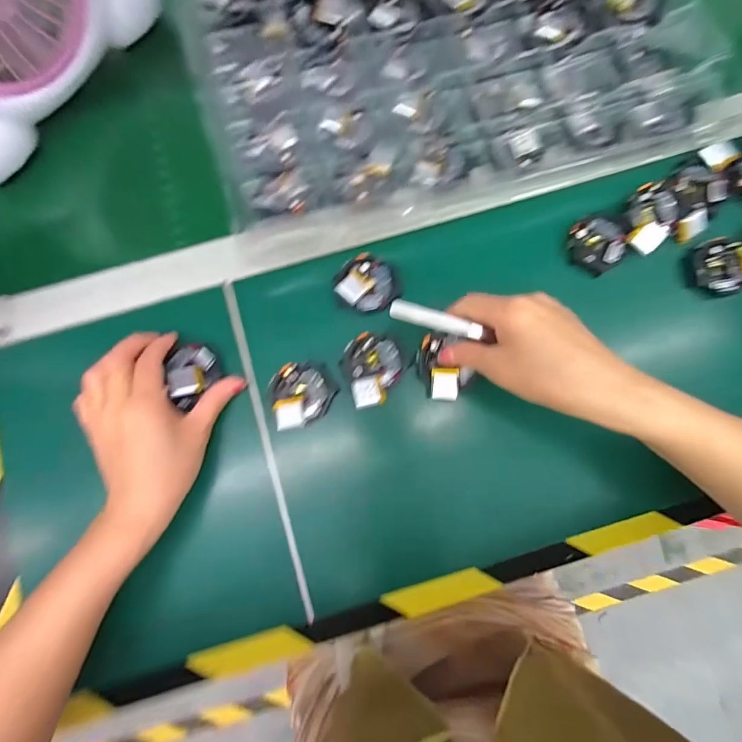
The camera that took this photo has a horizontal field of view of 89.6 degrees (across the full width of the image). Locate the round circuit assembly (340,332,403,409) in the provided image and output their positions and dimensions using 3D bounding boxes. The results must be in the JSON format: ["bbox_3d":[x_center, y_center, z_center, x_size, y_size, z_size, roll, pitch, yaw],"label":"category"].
[{"bbox_3d":[0.002,-0.002,0.305,0.047,0.019,0.056,-23,80,-3],"label":"round circuit assembly"}]

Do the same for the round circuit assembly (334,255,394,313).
[{"bbox_3d":[-0.004,-0.074,0.314,0.049,0.011,0.045,0,80,1],"label":"round circuit assembly"}]

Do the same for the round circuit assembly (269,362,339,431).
[{"bbox_3d":[-0.059,0.020,0.300,0.048,0.018,0.047,0,80,1],"label":"round circuit assembly"}]

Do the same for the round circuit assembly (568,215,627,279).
[{"bbox_3d":[0.197,-0.111,0.326,0.046,0.010,0.047,0,80,1],"label":"round circuit assembly"}]

